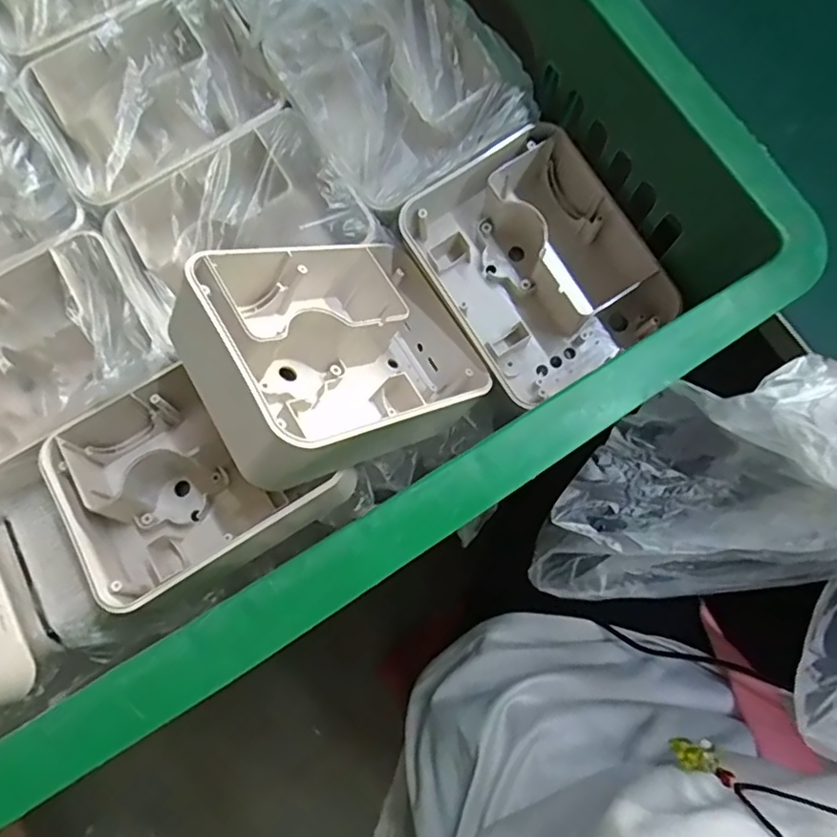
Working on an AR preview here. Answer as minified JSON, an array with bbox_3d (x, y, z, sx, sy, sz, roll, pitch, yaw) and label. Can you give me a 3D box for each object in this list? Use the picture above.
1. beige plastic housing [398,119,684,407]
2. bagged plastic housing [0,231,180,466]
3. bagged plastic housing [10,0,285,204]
[{"bbox_3d":[0.058,-0.078,0.329,0.100,0.057,0.133,-28,79,-6],"label":"beige plastic housing"},{"bbox_3d":[-0.201,-0.034,0.324,0.127,0.048,0.097,-26,78,-6],"label":"bagged plastic housing"},{"bbox_3d":[-0.151,-0.181,0.354,0.127,0.041,0.091,-29,79,-7],"label":"bagged plastic housing"}]

